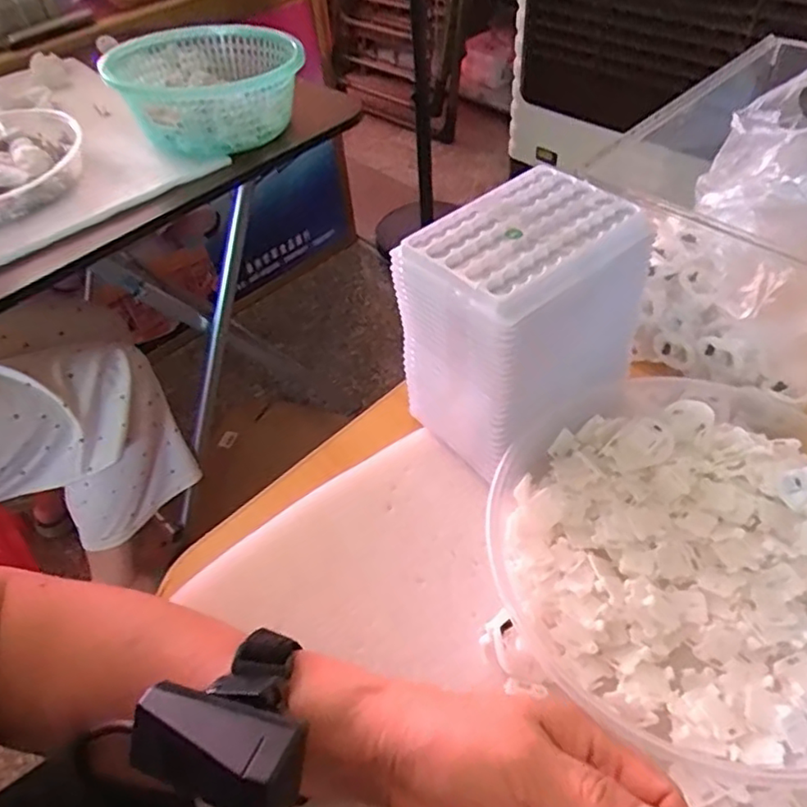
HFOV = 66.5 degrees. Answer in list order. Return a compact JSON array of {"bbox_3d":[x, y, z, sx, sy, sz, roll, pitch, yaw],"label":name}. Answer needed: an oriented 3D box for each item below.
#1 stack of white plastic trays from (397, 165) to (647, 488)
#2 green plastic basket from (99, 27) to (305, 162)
[{"bbox_3d":[0.074,-0.051,0.394,0.128,0.135,0.103,-31,54,-20],"label":"stack of white plastic trays"},{"bbox_3d":[-0.237,-0.394,0.768,0.226,0.083,0.220,-21,51,-13],"label":"green plastic basket"}]

